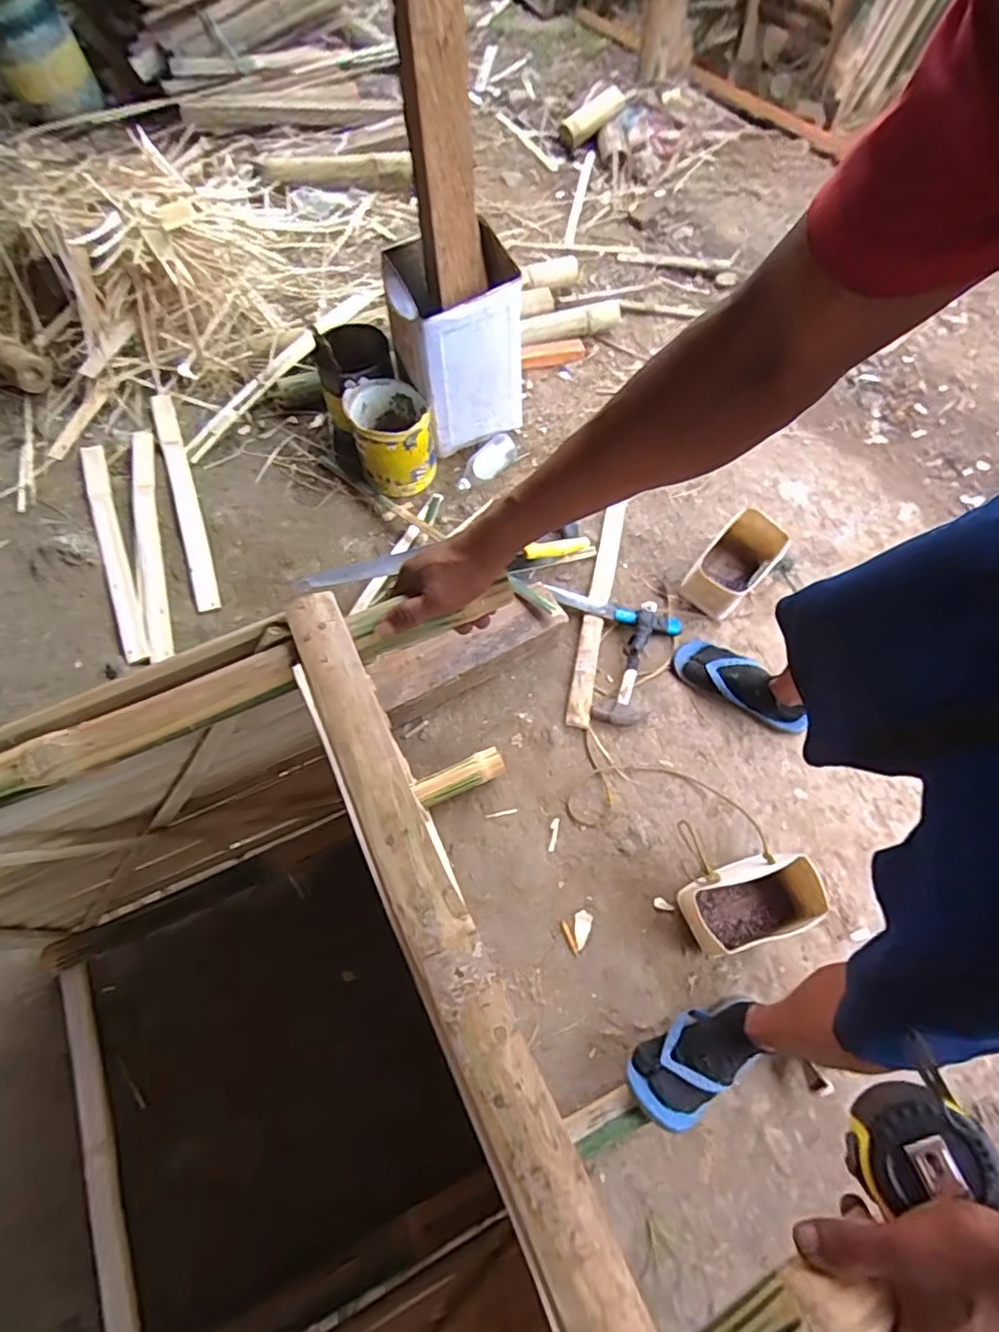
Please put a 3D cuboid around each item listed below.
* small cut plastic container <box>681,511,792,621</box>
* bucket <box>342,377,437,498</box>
[{"bbox_3d":[0.484,-0.215,1.243,0.124,0.096,0.228,40,72,17],"label":"small cut plastic container"},{"bbox_3d":[-0.231,-0.496,1.324,0.167,0.177,0.167,-18,67,-7],"label":"bucket"}]

